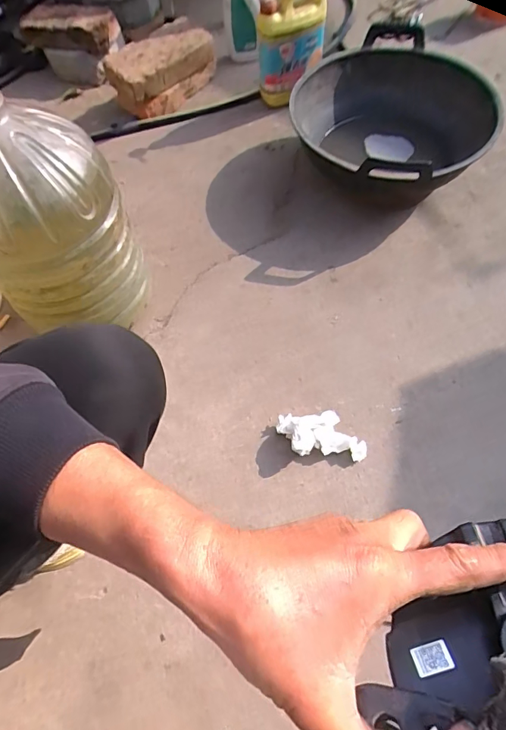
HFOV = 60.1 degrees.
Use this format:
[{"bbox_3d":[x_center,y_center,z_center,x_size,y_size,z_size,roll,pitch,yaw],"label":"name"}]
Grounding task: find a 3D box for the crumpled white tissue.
[{"bbox_3d":[0.106,0.105,0.661,0.136,0.046,0.077,16,65,-2],"label":"crumpled white tissue"}]

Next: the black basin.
[{"bbox_3d":[0.267,-0.475,0.896,0.362,0.158,0.397,-21,62,-5],"label":"black basin"}]

